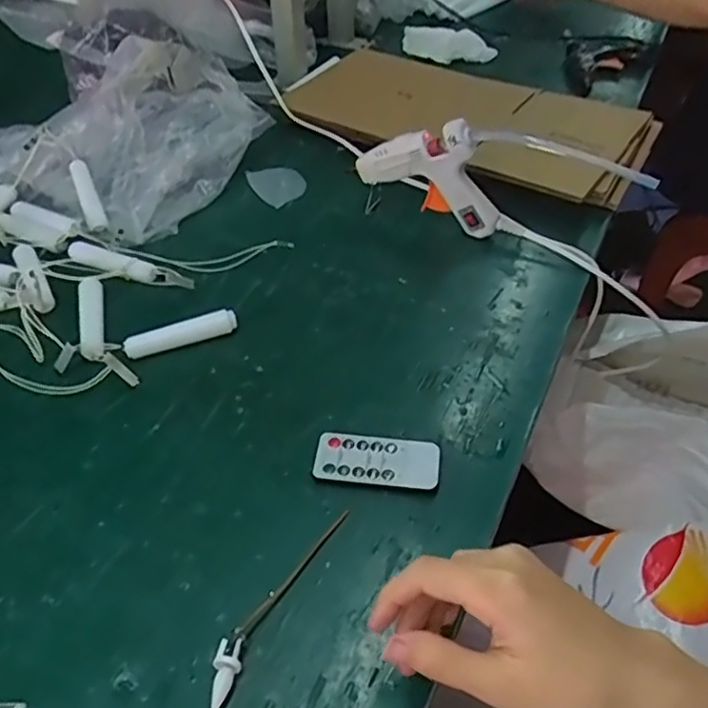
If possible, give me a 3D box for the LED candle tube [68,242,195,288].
[{"bbox_3d":[-0.202,-0.080,0.581,0.137,0.014,0.022,17,49,18],"label":"LED candle tube"}]

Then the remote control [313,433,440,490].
[{"bbox_3d":[0.015,0.073,0.438,0.082,0.006,0.036,5,46,8],"label":"remote control"}]

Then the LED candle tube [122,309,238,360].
[{"bbox_3d":[-0.139,-0.016,0.522,0.089,0.017,0.017,-16,47,-13],"label":"LED candle tube"}]

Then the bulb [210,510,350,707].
[{"bbox_3d":[-0.046,0.139,0.374,0.018,0.012,0.134,21,50,22],"label":"bulb"}]

